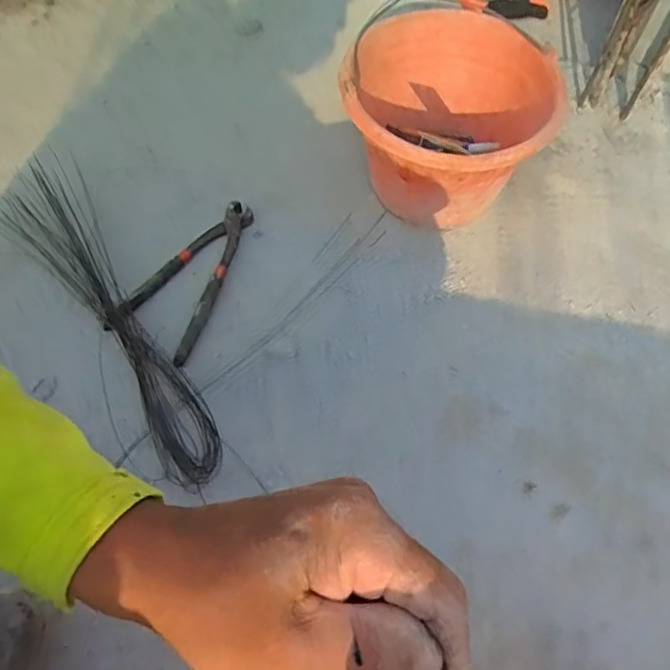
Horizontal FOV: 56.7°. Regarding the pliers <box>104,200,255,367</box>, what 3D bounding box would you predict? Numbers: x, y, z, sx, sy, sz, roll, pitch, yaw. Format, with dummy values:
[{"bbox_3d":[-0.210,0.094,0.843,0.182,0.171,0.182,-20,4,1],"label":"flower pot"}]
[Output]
[{"bbox_3d":[-0.180,-0.071,0.732,0.100,0.033,0.215,14,61,9],"label":"pliers"}]

